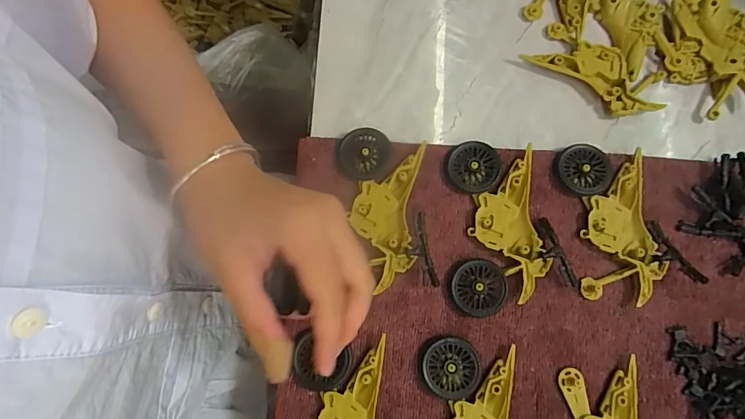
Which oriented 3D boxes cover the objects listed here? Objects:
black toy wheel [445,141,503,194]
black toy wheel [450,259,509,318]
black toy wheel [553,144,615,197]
[{"bbox_3d":[0.071,-0.029,0.315,0.037,0.009,0.036,0,77,1],"label":"black toy wheel"},{"bbox_3d":[0.070,0.052,0.296,0.037,0.011,0.035,0,77,1],"label":"black toy wheel"},{"bbox_3d":[0.149,-0.029,0.314,0.035,0.008,0.038,0,77,1],"label":"black toy wheel"}]

